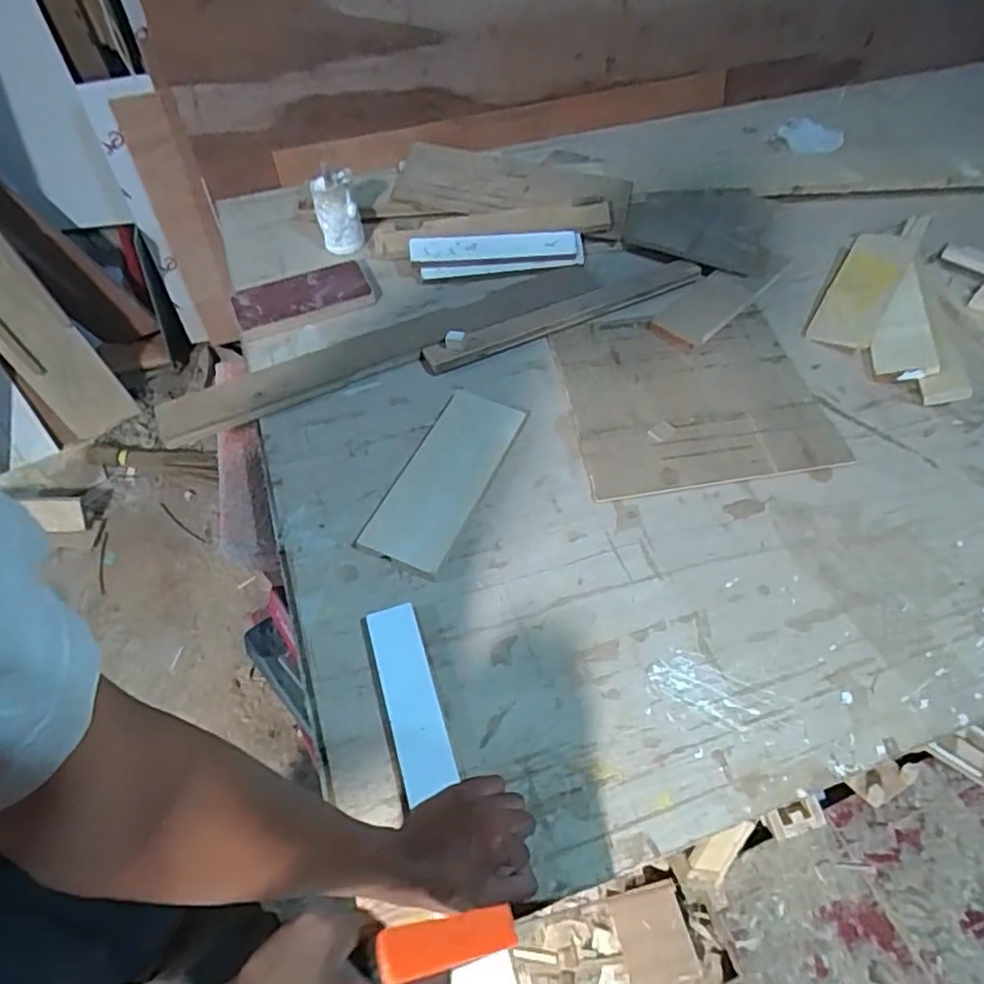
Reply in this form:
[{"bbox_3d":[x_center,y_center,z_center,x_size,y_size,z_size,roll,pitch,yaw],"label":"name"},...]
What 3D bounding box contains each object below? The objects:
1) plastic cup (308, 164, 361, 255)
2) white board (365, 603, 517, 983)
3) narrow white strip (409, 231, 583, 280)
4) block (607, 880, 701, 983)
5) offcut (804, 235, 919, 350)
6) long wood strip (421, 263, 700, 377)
[{"bbox_3d":[-0.229,-0.410,0.953,0.063,0.107,0.066,0,57,0],"label":"plastic cup"},{"bbox_3d":[-0.045,0.275,0.546,0.048,0.015,0.386,-15,57,-9],"label":"white board"},{"bbox_3d":[0.009,-0.356,0.955,0.255,0.056,0.020,-8,31,-8],"label":"narrow white strip"},{"bbox_3d":[0.263,0.723,1.047,0.111,0.026,0.127,-22,44,9],"label":"block"},{"bbox_3d":[0.538,-0.298,0.928,0.081,0.016,0.250,25,64,25],"label":"offcut"},{"bbox_3d":[0.108,-0.251,0.906,0.431,0.016,0.044,-22,60,-13],"label":"long wood strip"}]

